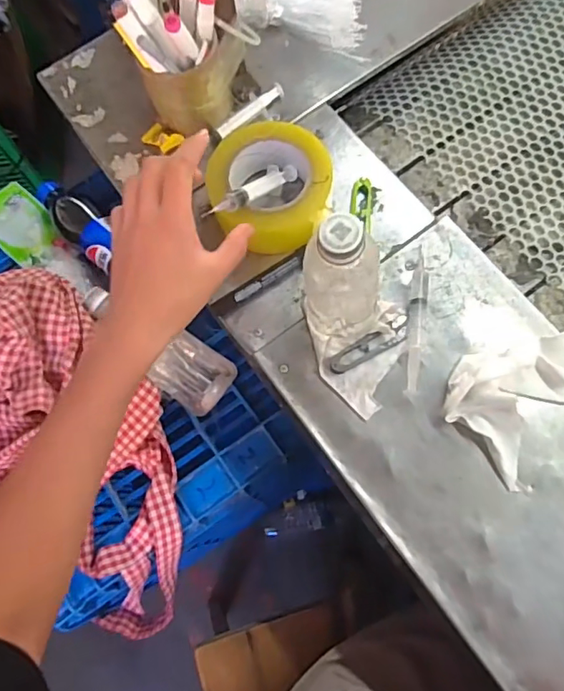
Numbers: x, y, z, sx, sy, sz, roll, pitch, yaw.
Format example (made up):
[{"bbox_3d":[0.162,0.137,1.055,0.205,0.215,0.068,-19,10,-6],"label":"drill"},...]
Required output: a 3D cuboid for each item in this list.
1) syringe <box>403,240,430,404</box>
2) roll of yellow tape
[{"bbox_3d":[0.128,-0.027,0.499,0.016,0.012,0.152,8,74,5],"label":"syringe"},{"bbox_3d":[-0.012,-0.158,0.519,0.120,0.043,0.121,-1,73,2],"label":"roll of yellow tape"}]

